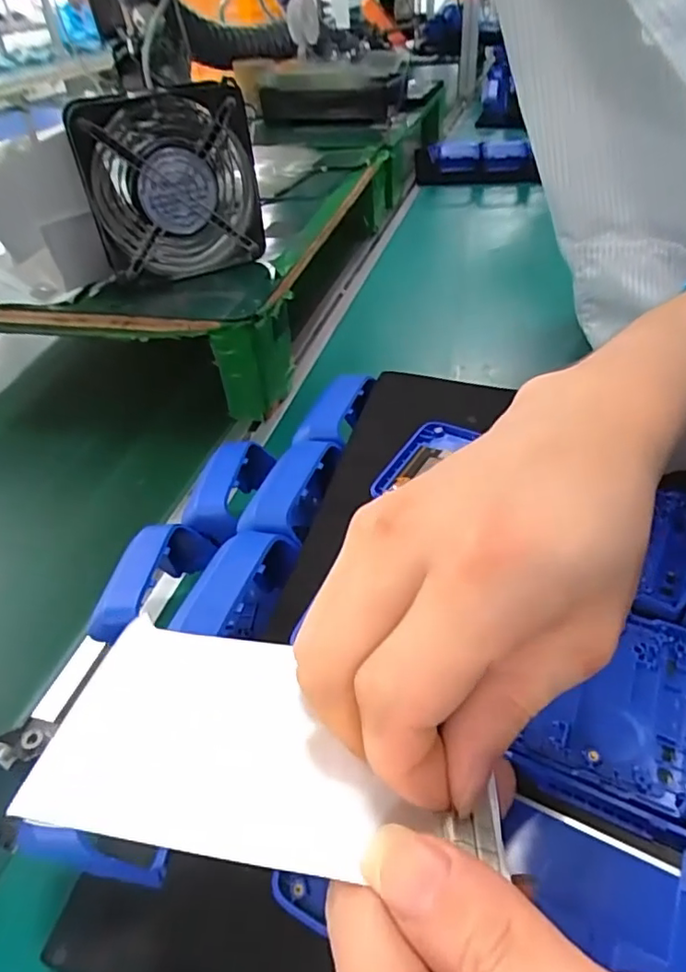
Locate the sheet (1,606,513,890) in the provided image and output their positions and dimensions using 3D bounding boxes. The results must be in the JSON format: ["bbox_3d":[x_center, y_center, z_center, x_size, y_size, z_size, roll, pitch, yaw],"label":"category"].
[{"bbox_3d":[-0.017,0.070,0.166,0.112,0.006,0.076,10,22,-4],"label":"sheet"}]

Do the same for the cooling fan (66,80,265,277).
[{"bbox_3d":[-0.155,-0.272,0.531,0.149,0.147,0.054,-20,43,-18],"label":"cooling fan"}]

